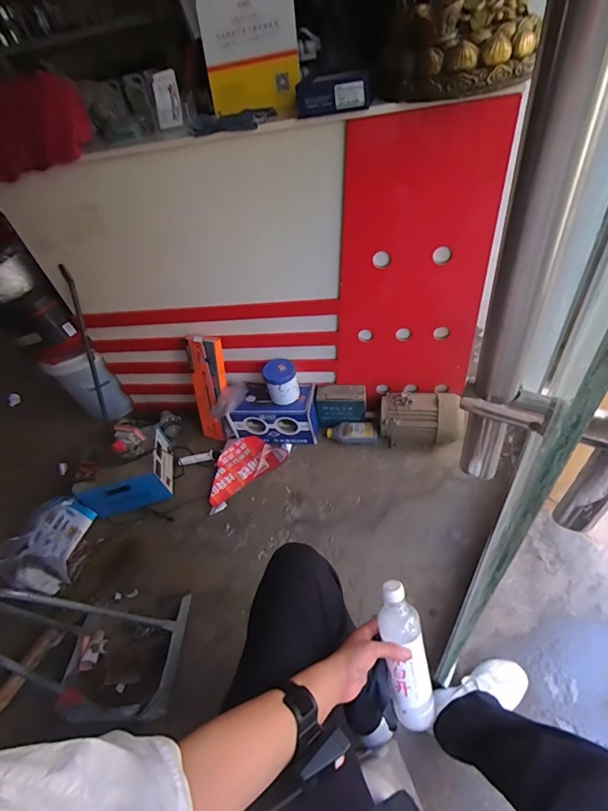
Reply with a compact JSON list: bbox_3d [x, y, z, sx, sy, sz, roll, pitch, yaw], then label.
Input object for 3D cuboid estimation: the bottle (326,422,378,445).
[{"bbox_3d":[0.182,0.109,1.479,0.190,0.053,0.071,0,49,13],"label":"bottle"}]

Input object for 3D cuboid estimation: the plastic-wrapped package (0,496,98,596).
[{"bbox_3d":[-0.833,0.458,1.279,0.218,0.113,0.285,11,52,22],"label":"plastic-wrapped package"}]

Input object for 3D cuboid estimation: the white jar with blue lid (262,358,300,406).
[{"bbox_3d":[-0.085,-0.093,1.437,0.113,0.133,0.133,-19,47,-4],"label":"white jar with blue lid"}]

